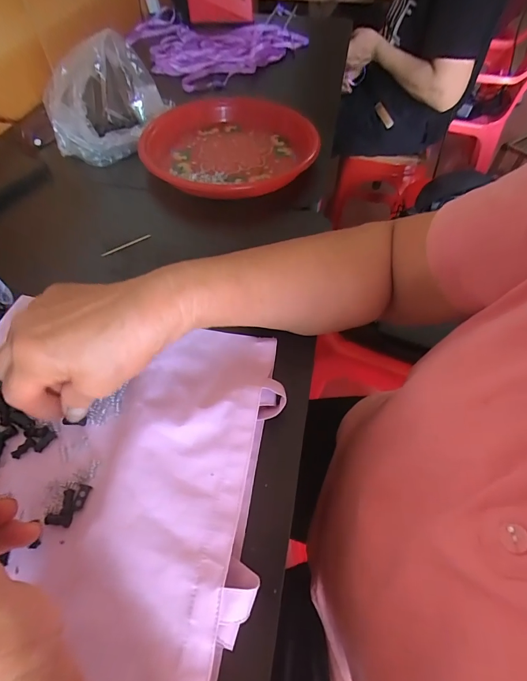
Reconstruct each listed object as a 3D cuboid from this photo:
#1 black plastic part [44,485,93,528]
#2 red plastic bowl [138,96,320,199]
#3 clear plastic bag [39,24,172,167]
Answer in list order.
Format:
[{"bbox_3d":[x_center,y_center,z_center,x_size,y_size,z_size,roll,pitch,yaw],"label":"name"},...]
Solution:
[{"bbox_3d":[-0.133,0.111,0.249,0.017,0.004,0.029,18,55,11],"label":"black plastic part"},{"bbox_3d":[-0.041,-0.265,0.500,0.214,0.046,0.224,1,53,-1],"label":"red plastic bowl"},{"bbox_3d":[-0.215,-0.319,0.486,0.090,0.108,0.163,22,56,14],"label":"clear plastic bag"}]

